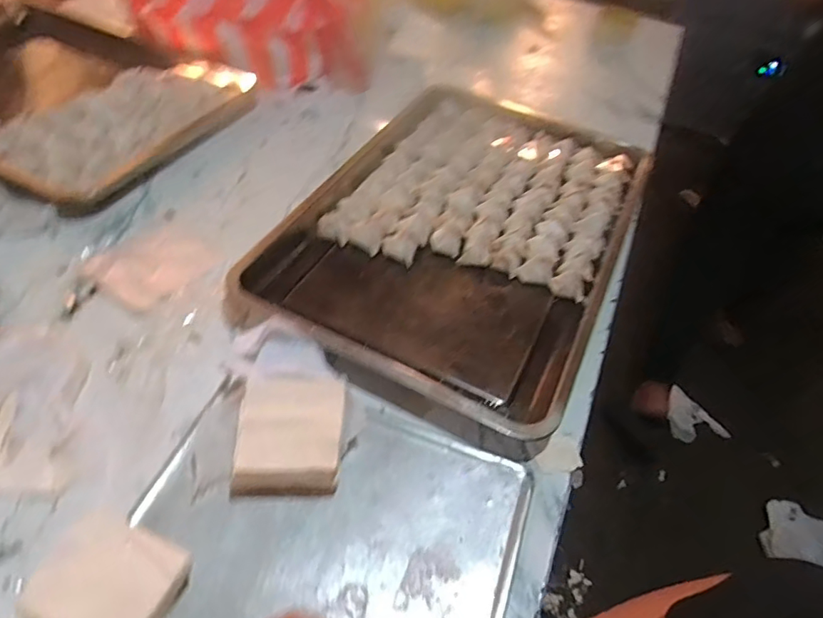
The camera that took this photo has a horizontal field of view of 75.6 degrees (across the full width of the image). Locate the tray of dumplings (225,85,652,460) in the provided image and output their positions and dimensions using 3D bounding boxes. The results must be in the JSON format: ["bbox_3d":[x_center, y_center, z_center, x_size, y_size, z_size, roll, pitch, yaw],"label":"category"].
[{"bbox_3d":[0.085,-0.131,0.715,0.383,0.041,0.580,22,53,13],"label":"tray of dumplings"}]

